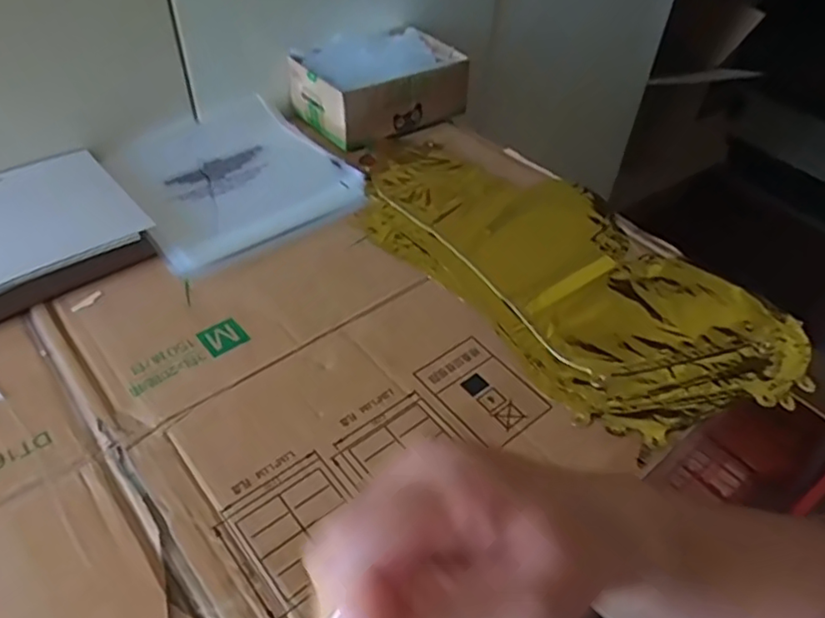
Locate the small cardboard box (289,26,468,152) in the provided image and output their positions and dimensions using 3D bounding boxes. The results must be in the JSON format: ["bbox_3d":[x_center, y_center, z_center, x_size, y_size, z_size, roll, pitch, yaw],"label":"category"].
[{"bbox_3d":[-0.039,-0.272,0.745,0.181,0.062,0.131,-26,52,-26],"label":"small cardboard box"}]

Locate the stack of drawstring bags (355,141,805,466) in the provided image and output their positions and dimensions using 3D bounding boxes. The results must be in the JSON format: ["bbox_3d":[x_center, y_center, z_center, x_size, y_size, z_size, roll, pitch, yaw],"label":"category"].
[{"bbox_3d":[0.128,-0.048,0.597,0.228,0.030,0.438,-27,53,-26],"label":"stack of drawstring bags"}]

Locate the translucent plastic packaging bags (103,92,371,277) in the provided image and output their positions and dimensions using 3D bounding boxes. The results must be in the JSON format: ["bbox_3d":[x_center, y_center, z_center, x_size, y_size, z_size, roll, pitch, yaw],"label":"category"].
[{"bbox_3d":[-0.191,-0.147,0.667,0.212,0.016,0.241,-26,52,-25],"label":"translucent plastic packaging bags"}]

